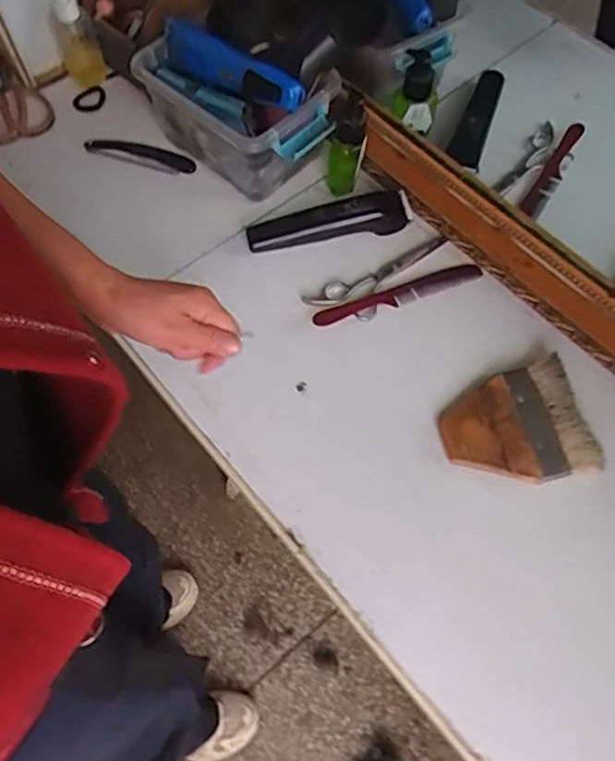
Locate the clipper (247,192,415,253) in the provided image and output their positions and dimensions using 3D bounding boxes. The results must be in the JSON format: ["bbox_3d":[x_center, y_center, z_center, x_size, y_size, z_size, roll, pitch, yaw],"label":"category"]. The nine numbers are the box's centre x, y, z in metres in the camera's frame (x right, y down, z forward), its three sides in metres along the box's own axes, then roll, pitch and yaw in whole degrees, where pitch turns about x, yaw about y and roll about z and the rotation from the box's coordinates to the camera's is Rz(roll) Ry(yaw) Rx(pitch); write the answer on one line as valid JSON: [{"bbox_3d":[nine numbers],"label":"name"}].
[{"bbox_3d":[0.026,-0.164,0.673,0.175,0.033,0.047,-14,64,-8],"label":"clipper"}]

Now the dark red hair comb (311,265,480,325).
[{"bbox_3d":[0.092,-0.087,0.648,0.180,0.010,0.026,-20,65,-10],"label":"dark red hair comb"}]

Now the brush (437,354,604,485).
[{"bbox_3d":[0.184,0.042,0.574,0.123,0.021,0.109,-11,63,-6],"label":"brush"}]

